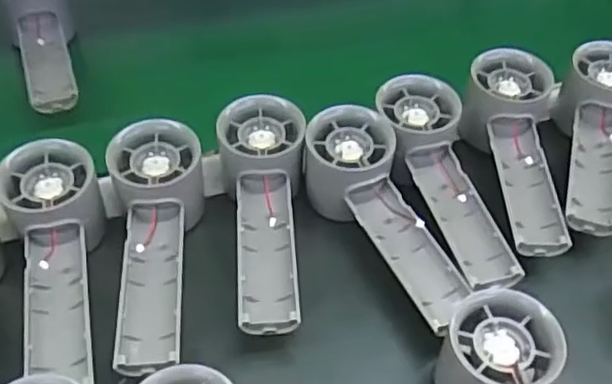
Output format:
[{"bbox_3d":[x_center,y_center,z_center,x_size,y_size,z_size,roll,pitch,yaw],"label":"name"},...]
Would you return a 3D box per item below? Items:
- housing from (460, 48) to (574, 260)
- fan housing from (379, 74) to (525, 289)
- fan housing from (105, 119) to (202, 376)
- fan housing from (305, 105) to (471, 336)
[{"bbox_3d":[0.142,-0.029,0.453,0.055,0.048,0.152,4,49,1],"label":"housing"},{"bbox_3d":[0.092,-0.006,0.436,0.051,0.033,0.153,-13,64,-13],"label":"fan housing"},{"bbox_3d":[-0.091,0.034,0.407,0.055,0.046,0.158,-2,61,-4],"label":"fan housing"},{"bbox_3d":[0.050,0.016,0.424,0.054,0.049,0.154,-22,66,-20],"label":"fan housing"}]

